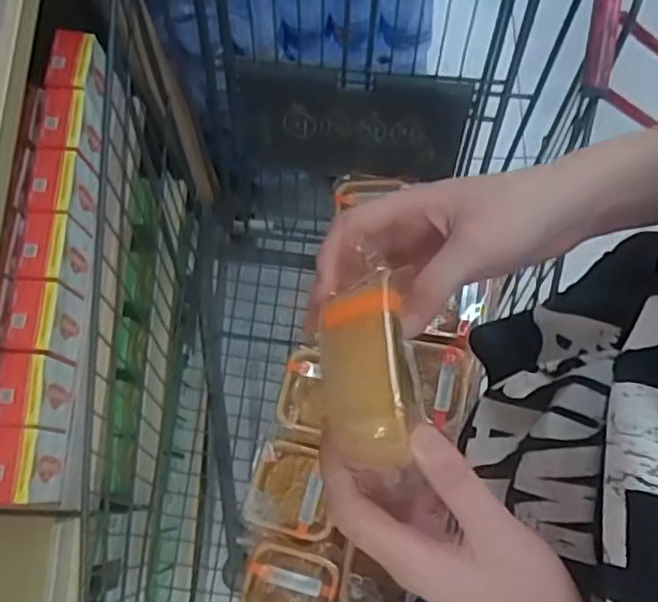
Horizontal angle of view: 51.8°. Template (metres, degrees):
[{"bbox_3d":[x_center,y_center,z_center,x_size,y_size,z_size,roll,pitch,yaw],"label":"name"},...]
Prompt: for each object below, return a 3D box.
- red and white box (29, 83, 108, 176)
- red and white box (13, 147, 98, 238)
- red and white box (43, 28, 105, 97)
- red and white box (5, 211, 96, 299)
[{"bbox_3d":[-0.262,-0.176,0.680,0.052,0.058,0.067,-2,74,1],"label":"red and white box"},{"bbox_3d":[-0.268,-0.109,0.670,0.059,0.058,0.065,4,74,2],"label":"red and white box"},{"bbox_3d":[-0.258,-0.239,0.694,0.043,0.046,0.066,8,74,3],"label":"red and white box"},{"bbox_3d":[-0.268,-0.043,0.656,0.062,0.066,0.068,-2,74,1],"label":"red and white box"}]

